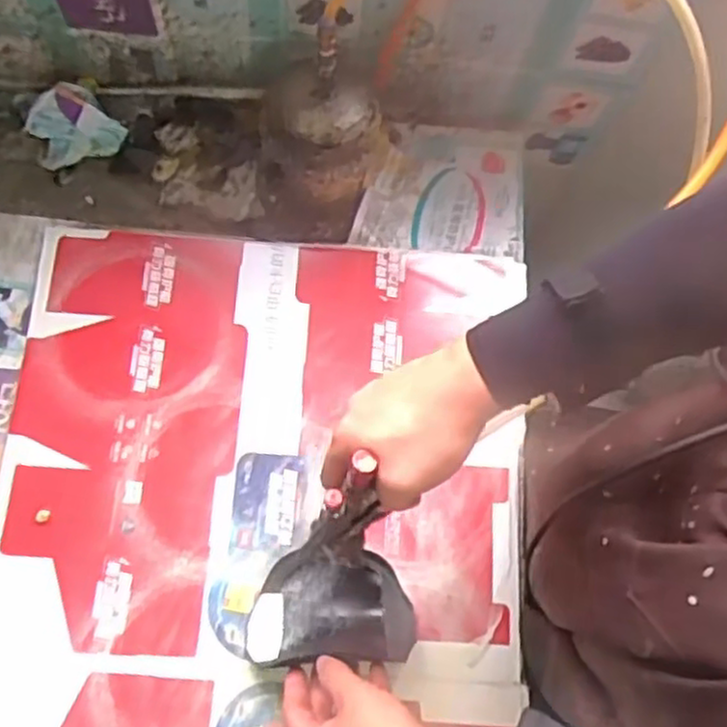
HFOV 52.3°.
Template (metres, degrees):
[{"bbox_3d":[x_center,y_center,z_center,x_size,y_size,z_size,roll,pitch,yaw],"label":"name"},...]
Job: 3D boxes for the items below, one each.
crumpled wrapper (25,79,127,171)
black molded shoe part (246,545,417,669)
[{"bbox_3d":[-0.291,-0.238,0.750,0.088,0.057,0.063,-23,75,-8],"label":"crumpled wrapper"},{"bbox_3d":[-0.029,0.202,0.622,0.137,0.056,0.089,-1,73,-2],"label":"black molded shoe part"}]

